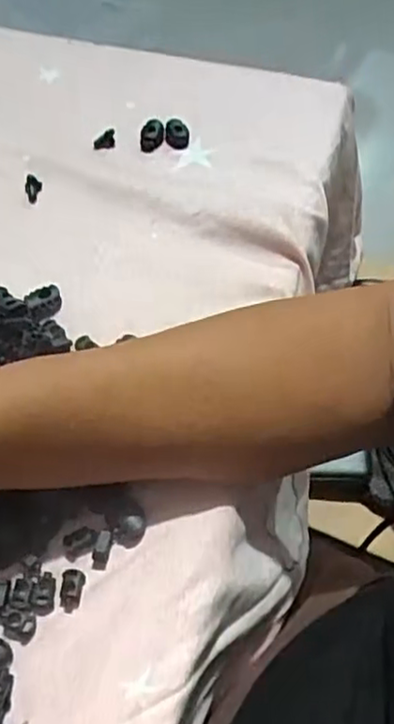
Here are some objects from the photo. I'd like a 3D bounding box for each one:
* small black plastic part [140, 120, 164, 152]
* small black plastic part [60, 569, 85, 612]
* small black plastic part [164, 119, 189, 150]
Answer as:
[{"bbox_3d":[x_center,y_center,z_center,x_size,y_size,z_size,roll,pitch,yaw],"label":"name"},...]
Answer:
[{"bbox_3d":[-0.034,-0.171,0.501,0.018,0.015,0.018,-1,55,-2],"label":"small black plastic part"},{"bbox_3d":[-0.059,0.107,0.311,0.010,0.005,0.018,4,56,3],"label":"small black plastic part"},{"bbox_3d":[-0.015,-0.171,0.500,0.018,0.018,0.017,2,55,-1],"label":"small black plastic part"}]

